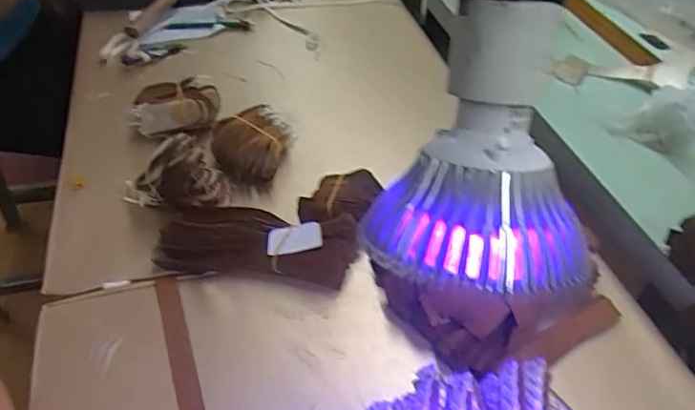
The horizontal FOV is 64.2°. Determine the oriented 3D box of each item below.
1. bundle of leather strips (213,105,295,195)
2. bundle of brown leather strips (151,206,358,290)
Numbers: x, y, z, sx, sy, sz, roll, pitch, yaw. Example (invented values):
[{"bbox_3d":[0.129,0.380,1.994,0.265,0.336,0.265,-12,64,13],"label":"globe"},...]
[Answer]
[{"bbox_3d":[-0.114,-0.064,0.630,0.083,0.057,0.079,12,45,9],"label":"bundle of leather strips"},{"bbox_3d":[-0.086,0.036,0.537,0.190,0.049,0.066,5,45,2],"label":"bundle of brown leather strips"}]

